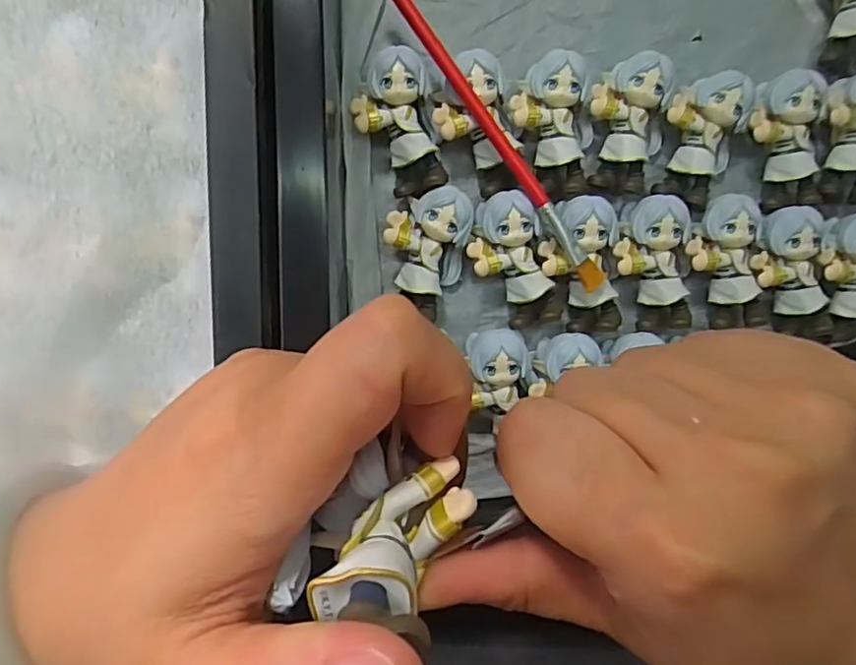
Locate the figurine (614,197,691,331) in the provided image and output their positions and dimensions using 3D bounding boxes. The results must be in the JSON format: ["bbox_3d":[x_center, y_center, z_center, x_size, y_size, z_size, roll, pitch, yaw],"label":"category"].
[{"bbox_3d":[0.107,-0.031,0.288,0.034,0.023,0.064,-16,107,-7],"label":"figurine"}]

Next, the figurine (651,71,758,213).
[{"bbox_3d":[0.131,-0.090,0.281,0.040,0.024,0.060,2,93,-5],"label":"figurine"}]

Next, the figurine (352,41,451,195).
[{"bbox_3d":[-0.014,-0.092,0.271,0.036,0.025,0.060,-10,94,-4],"label":"figurine"}]

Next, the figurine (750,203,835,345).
[{"bbox_3d":[0.174,-0.027,0.292,0.031,0.026,0.063,-14,95,-4],"label":"figurine"}]

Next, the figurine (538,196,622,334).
[{"bbox_3d":[0.072,-0.031,0.284,0.034,0.020,0.063,-9,103,6],"label":"figurine"}]

